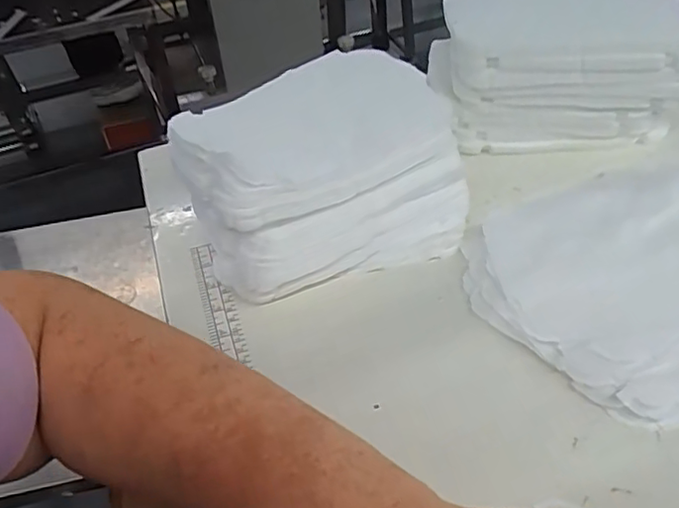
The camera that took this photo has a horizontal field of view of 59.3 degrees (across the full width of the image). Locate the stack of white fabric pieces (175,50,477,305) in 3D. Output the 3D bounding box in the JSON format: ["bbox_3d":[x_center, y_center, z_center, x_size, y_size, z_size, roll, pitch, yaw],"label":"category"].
[{"bbox_3d":[-0.016,-0.071,0.472,0.207,0.093,0.170,-17,44,-12],"label":"stack of white fabric pieces"}]

